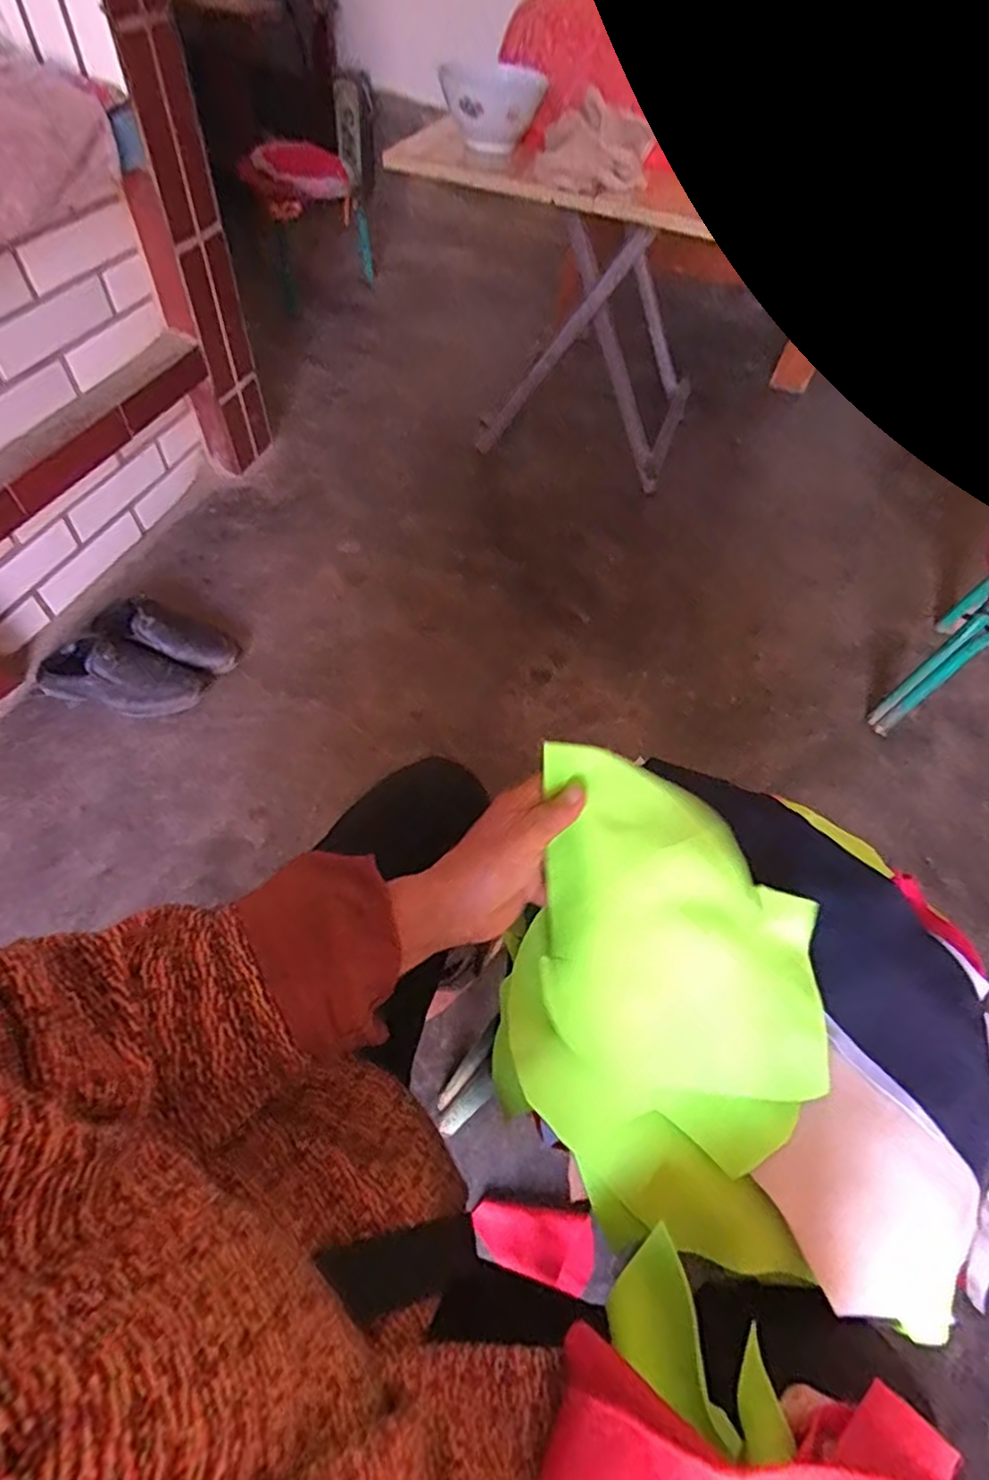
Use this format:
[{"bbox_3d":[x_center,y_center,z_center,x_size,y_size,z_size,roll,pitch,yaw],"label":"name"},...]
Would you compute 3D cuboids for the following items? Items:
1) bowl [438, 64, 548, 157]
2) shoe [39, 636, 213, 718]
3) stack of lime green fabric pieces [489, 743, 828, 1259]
[{"bbox_3d":[-0.005,-0.997,1.028,0.152,0.103,0.152,4,56,-3],"label":"bowl"},{"bbox_3d":[-0.593,-0.101,1.020,0.260,0.077,0.108,11,56,2],"label":"shoe"},{"bbox_3d":[0.101,0.145,0.404,0.186,0.061,0.265,9,74,7],"label":"stack of lime green fabric pieces"}]

